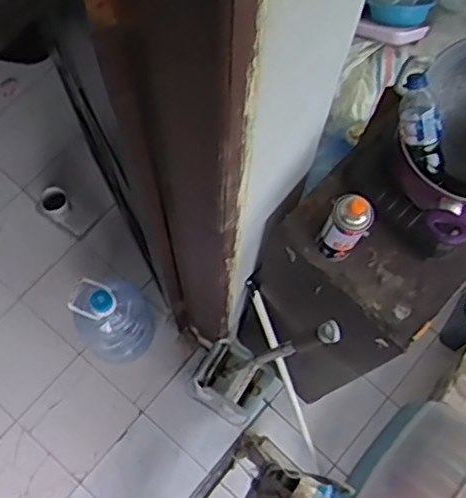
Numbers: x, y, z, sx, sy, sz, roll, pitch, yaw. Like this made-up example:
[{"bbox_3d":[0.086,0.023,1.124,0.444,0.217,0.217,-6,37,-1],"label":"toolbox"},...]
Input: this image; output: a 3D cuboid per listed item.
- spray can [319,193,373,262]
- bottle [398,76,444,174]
[{"bbox_3d":[0.195,-0.034,1.148,0.068,0.167,0.064,35,74,9],"label":"spray can"},{"bbox_3d":[0.314,-0.206,1.088,0.057,0.064,0.162,-15,100,-7],"label":"bottle"}]

